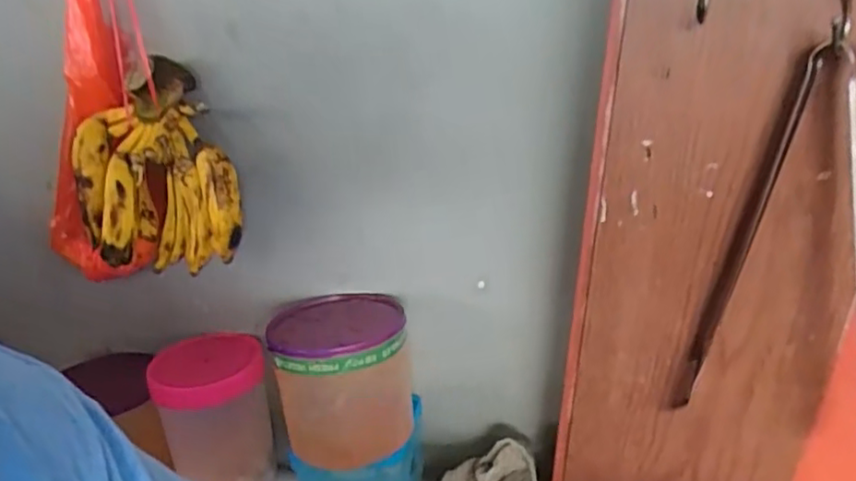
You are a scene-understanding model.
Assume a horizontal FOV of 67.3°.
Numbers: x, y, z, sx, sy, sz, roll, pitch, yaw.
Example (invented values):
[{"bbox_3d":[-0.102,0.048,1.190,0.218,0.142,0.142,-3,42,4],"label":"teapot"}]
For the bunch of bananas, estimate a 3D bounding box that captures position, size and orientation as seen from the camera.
[{"bbox_3d":[-0.279,-0.071,0.649,0.133,0.195,0.141,-15,26,-28],"label":"bunch of bananas"}]

